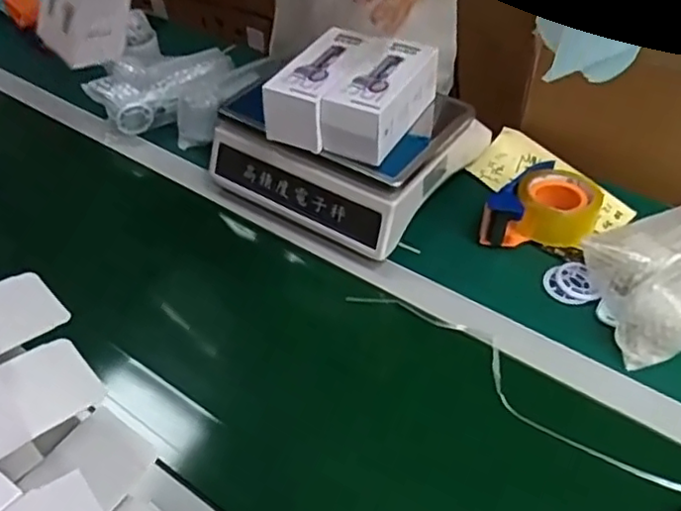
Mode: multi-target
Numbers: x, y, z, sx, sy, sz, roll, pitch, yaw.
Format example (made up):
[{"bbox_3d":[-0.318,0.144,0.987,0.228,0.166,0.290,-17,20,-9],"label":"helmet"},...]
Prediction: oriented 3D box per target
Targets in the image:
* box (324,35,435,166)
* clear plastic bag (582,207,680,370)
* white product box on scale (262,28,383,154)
[{"bbox_3d":[0.047,-0.188,0.771,0.079,0.067,0.165,21,52,20],"label":"box"},{"bbox_3d":[0.382,0.006,0.716,0.248,0.078,0.141,-23,51,-18],"label":"clear plastic bag"},{"bbox_3d":[-0.021,-0.206,0.789,0.074,0.068,0.162,19,51,18],"label":"white product box on scale"}]

